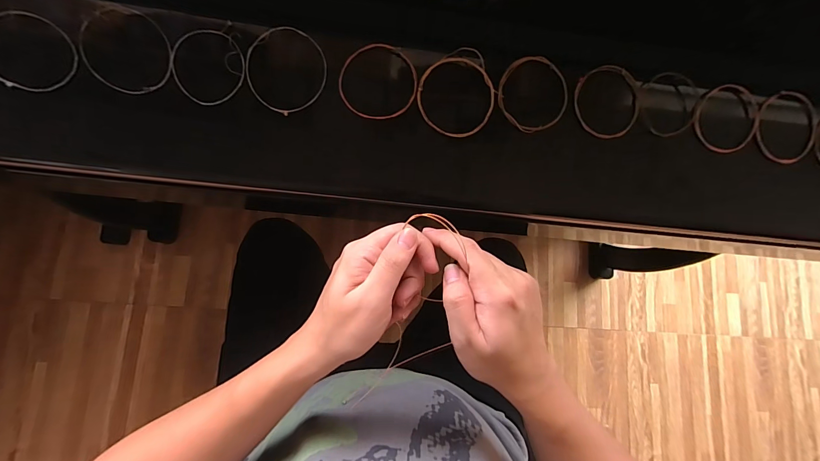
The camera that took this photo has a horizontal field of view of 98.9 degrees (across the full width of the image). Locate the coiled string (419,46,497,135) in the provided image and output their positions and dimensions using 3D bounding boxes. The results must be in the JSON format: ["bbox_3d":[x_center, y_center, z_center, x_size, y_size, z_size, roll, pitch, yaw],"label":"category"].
[{"bbox_3d":[0.045,-0.130,0.340,0.073,0.008,0.078,-27,93,6],"label":"coiled string"}]

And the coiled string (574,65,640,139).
[{"bbox_3d":[0.205,-0.132,0.360,0.074,0.010,0.072,-12,99,-7],"label":"coiled string"}]

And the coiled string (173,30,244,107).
[{"bbox_3d":[-0.184,-0.148,0.320,0.063,0.007,0.069,0,91,-3],"label":"coiled string"}]

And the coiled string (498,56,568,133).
[{"bbox_3d":[0.124,-0.137,0.354,0.070,0.012,0.074,1,81,-6],"label":"coiled string"}]

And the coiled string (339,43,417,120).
[{"bbox_3d":[-0.030,-0.142,0.336,0.074,0.005,0.069,3,96,-3],"label":"coiled string"}]

